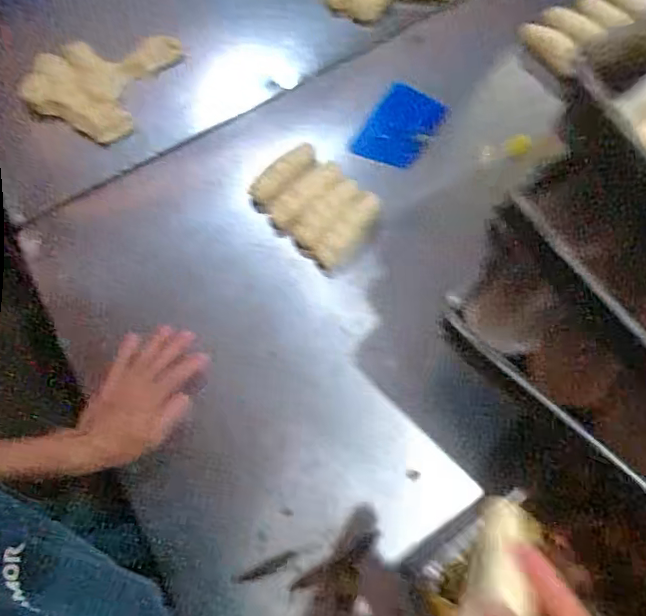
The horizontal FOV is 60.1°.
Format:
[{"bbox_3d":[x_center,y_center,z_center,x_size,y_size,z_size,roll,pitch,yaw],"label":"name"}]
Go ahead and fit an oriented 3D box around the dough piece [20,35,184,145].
[{"bbox_3d":[-0.320,-0.343,0.810,0.167,0.034,0.195,24,69,13],"label":"dough piece"}]

